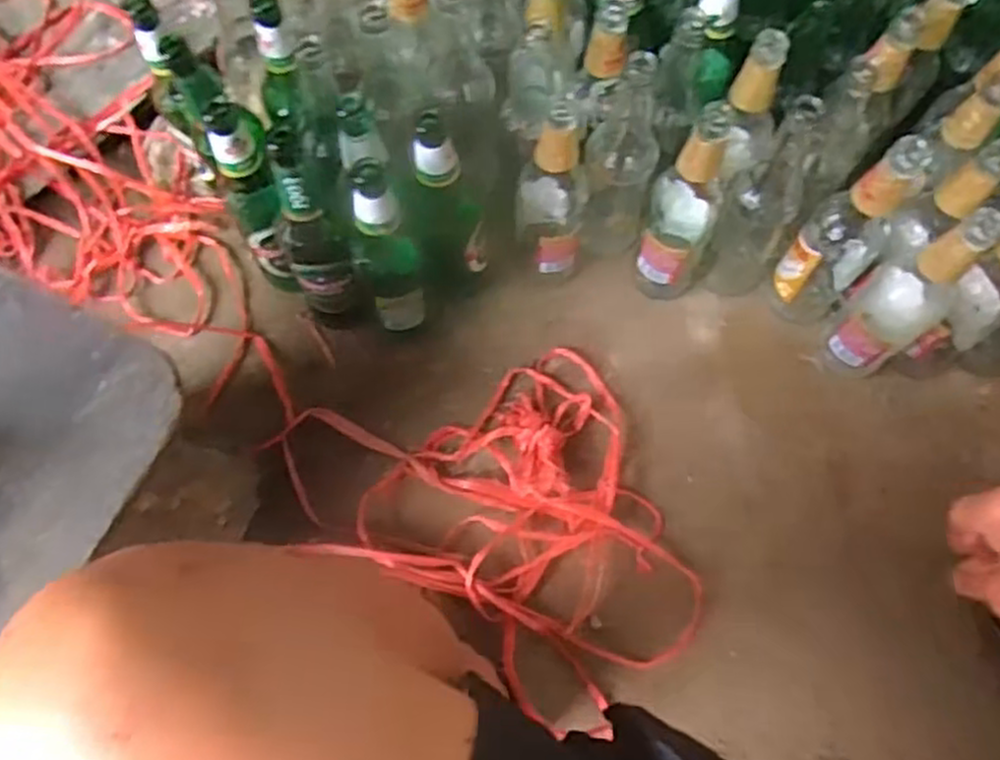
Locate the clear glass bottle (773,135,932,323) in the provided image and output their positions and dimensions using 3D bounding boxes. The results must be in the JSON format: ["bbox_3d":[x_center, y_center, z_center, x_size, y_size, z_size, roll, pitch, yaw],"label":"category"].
[{"bbox_3d":[0.325,-0.134,0.725,0.074,0.248,0.072,39,76,14],"label":"clear glass bottle"}]

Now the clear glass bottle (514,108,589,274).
[{"bbox_3d":[0.051,-0.173,0.756,0.068,0.257,0.072,10,71,5],"label":"clear glass bottle"}]

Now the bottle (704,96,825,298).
[{"bbox_3d":[0.252,-0.166,0.734,0.066,0.251,0.064,0,70,1],"label":"bottle"}]

